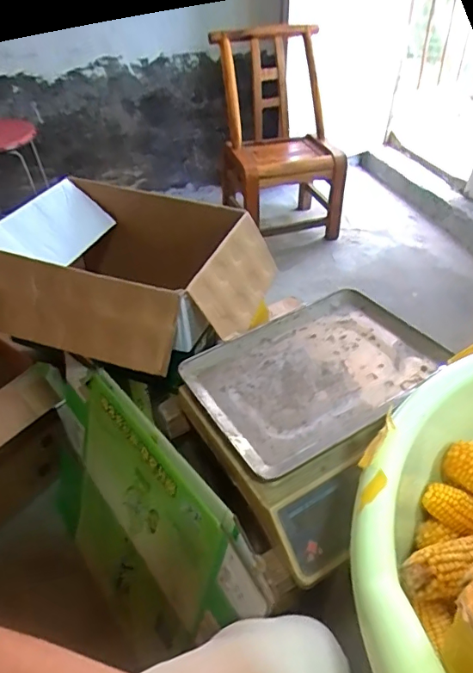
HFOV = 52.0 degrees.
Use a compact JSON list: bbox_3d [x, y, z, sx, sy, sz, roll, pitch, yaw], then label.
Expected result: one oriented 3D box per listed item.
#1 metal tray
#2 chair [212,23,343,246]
[{"bbox_3d":[0.110,0.044,0.675,0.328,0.030,0.233,-23,44,-23],"label":"metal tray"},{"bbox_3d":[0.151,-0.626,1.592,0.386,0.637,0.301,-8,40,-7],"label":"chair"}]

